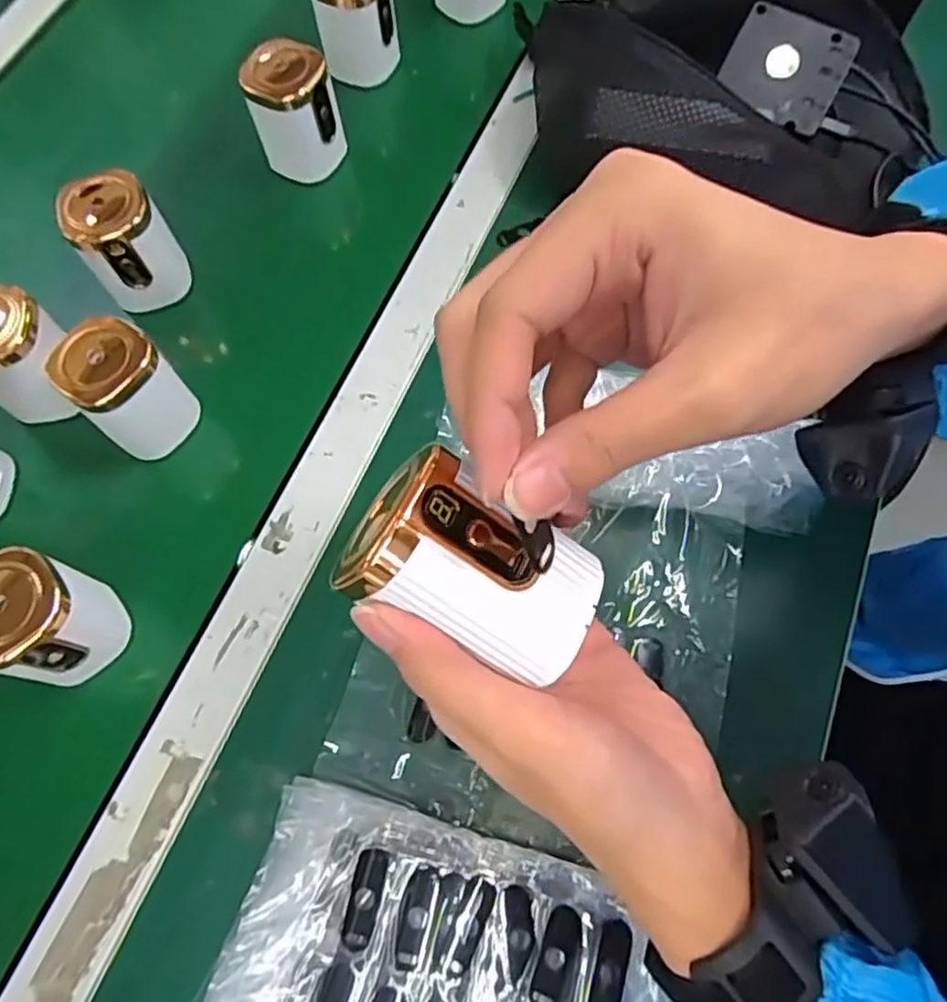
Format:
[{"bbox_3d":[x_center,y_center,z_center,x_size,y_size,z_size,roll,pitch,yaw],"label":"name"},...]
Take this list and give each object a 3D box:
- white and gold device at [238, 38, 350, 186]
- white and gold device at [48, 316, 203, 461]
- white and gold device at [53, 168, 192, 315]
[{"bbox_3d":[-0.131,-0.286,0.504,0.060,0.074,0.062,-1,69,1],"label":"white and gold device"},{"bbox_3d":[-0.210,-0.066,0.419,0.052,0.074,0.054,28,73,11],"label":"white and gold device"},{"bbox_3d":[-0.231,-0.171,0.461,0.055,0.073,0.048,-30,71,-9],"label":"white and gold device"}]

